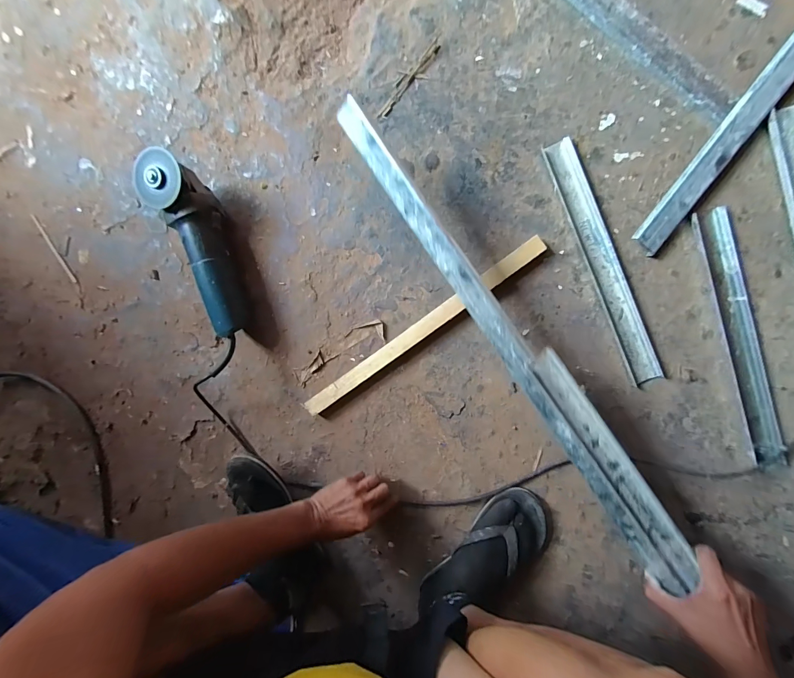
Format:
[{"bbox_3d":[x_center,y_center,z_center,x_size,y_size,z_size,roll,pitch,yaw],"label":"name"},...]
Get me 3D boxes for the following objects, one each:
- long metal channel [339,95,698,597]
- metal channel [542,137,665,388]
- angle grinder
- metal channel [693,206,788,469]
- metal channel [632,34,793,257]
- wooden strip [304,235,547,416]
[{"bbox_3d":[0.146,0.006,0.439,0.036,0.027,0.730,-34,90,9],"label":"long metal channel"},{"bbox_3d":[0.300,-0.111,0.496,0.045,0.010,0.363,-21,90,9],"label":"metal channel"},{"bbox_3d":[-0.314,-0.155,0.544,0.082,0.078,0.260,-14,103,9],"label":"angle grinder"},{"bbox_3d":[0.479,0.000,0.477,0.042,0.011,0.361,-15,91,9],"label":"metal channel"},{"bbox_3d":[0.451,-0.272,0.456,0.047,0.022,0.357,36,98,5],"label":"metal channel"},{"bbox_3d":[0.034,-0.011,0.532,0.436,0.011,0.030,-37,99,9],"label":"wooden strip"}]

